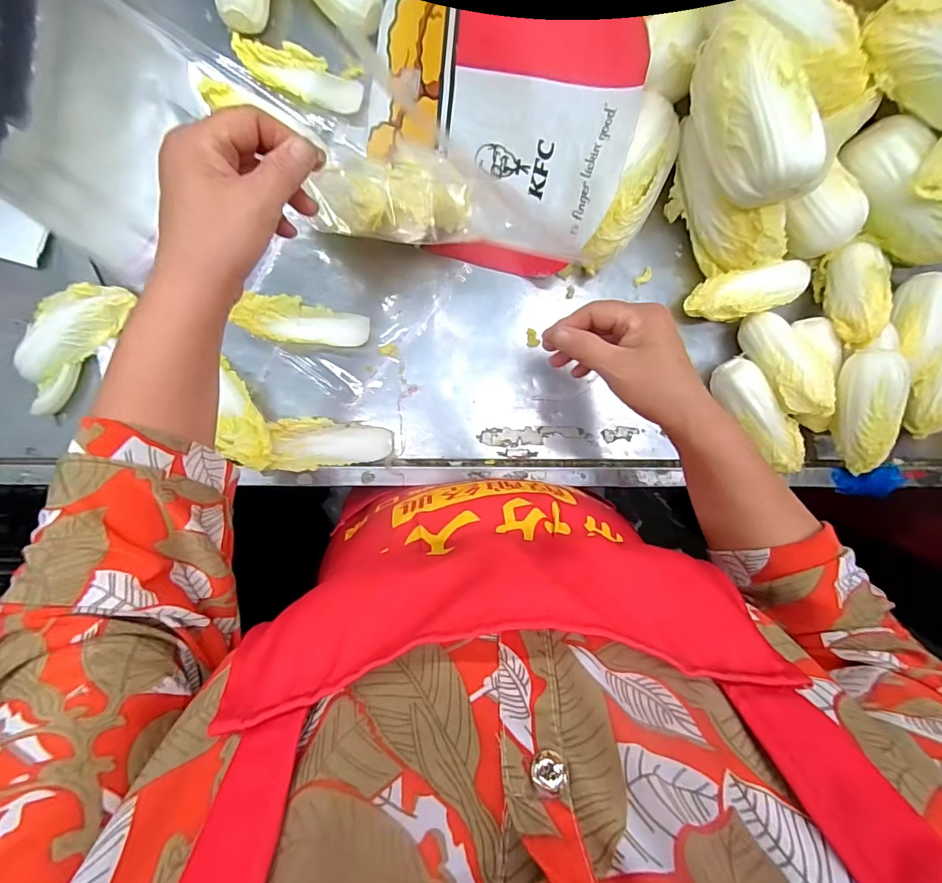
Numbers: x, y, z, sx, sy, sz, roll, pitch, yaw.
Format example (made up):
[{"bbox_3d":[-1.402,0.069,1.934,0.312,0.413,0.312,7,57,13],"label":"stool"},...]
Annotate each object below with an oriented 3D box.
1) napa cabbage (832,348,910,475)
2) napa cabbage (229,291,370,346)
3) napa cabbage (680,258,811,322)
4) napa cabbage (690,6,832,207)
[{"bbox_3d":[0.375,-0.025,0.426,0.045,0.039,0.121,-6,105,-2],"label":"napa cabbage"},{"bbox_3d":[-0.166,-0.116,0.447,0.123,0.027,0.047,15,91,-3],"label":"napa cabbage"},{"bbox_3d":[0.276,-0.149,0.457,0.119,0.049,0.045,-13,92,-2],"label":"napa cabbage"},{"bbox_3d":[0.224,-0.261,0.355,0.057,0.053,0.141,-25,93,-1],"label":"napa cabbage"}]

